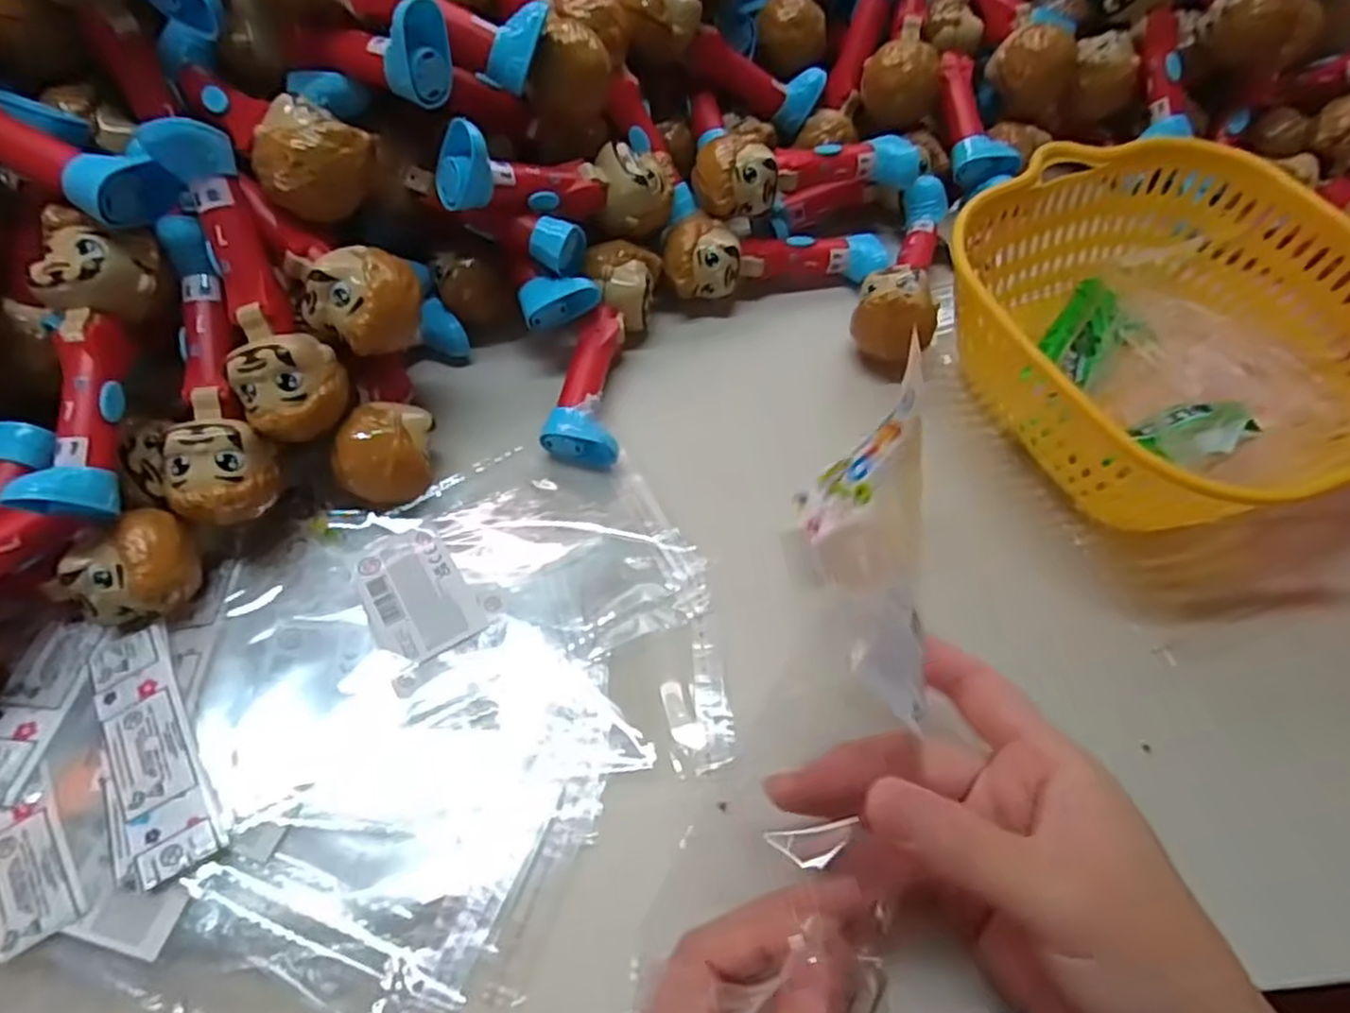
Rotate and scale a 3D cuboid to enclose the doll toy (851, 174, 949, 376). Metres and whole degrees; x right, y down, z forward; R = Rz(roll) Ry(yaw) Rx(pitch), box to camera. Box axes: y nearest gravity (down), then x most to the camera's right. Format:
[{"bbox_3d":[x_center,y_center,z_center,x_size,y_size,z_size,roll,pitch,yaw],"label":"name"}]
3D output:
[{"bbox_3d":[0.127,-0.138,0.414,0.042,0.053,0.130,13,60,6],"label":"doll toy"}]

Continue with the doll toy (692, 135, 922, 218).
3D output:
[{"bbox_3d":[0.075,-0.188,0.409,0.128,0.031,0.035,-12,61,-9],"label":"doll toy"}]

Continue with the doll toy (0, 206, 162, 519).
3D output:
[{"bbox_3d":[-0.228,-0.055,0.290,0.035,0.033,0.117,-2,80,-3],"label":"doll toy"}]

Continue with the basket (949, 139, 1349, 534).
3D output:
[{"bbox_3d":[0.235,-0.079,0.360,0.190,0.074,0.200,1,59,-1],"label":"basket"}]

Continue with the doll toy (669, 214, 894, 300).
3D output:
[{"bbox_3d":[0.055,-0.138,0.419,0.123,0.041,0.032,-7,60,-6],"label":"doll toy"}]

